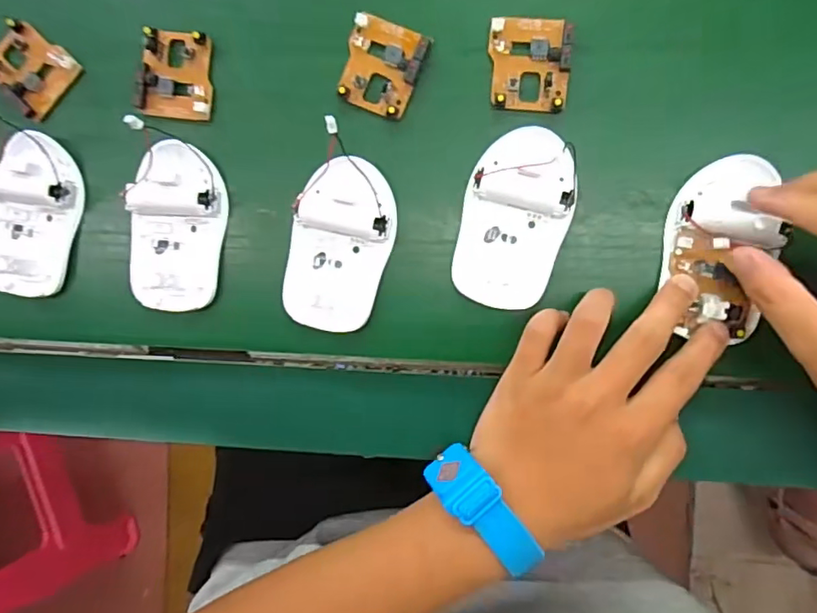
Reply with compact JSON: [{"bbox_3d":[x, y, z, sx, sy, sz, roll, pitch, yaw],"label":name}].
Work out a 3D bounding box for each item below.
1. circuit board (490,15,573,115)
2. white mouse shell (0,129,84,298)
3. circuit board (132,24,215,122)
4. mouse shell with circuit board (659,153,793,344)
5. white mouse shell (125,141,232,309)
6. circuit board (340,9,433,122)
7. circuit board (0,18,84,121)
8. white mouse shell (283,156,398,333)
[{"bbox_3d":[0.066,-0.134,0.311,0.044,0.008,0.050,5,94,6],"label":"circuit board"},{"bbox_3d":[-0.232,-0.055,0.346,0.053,0.020,0.095,15,95,5],"label":"white mouse shell"},{"bbox_3d":[-0.137,-0.137,0.336,0.043,0.014,0.050,8,94,6],"label":"circuit board"},{"bbox_3d":[0.166,-0.031,0.297,0.054,0.018,0.094,6,94,6],"label":"mouse shell with circuit board"},{"bbox_3d":[-0.139,-0.047,0.334,0.055,0.021,0.096,9,94,6],"label":"white mouse shell"},{"bbox_3d":[-0.016,-0.136,0.320,0.044,0.008,0.050,23,95,5],"label":"circuit board"},{"bbox_3d":[-0.232,-0.144,0.346,0.048,0.014,0.044,38,96,3],"label":"circuit board"},{"bbox_3d":[-0.040,-0.035,0.324,0.058,0.016,0.095,18,95,5],"label":"white mouse shell"}]

